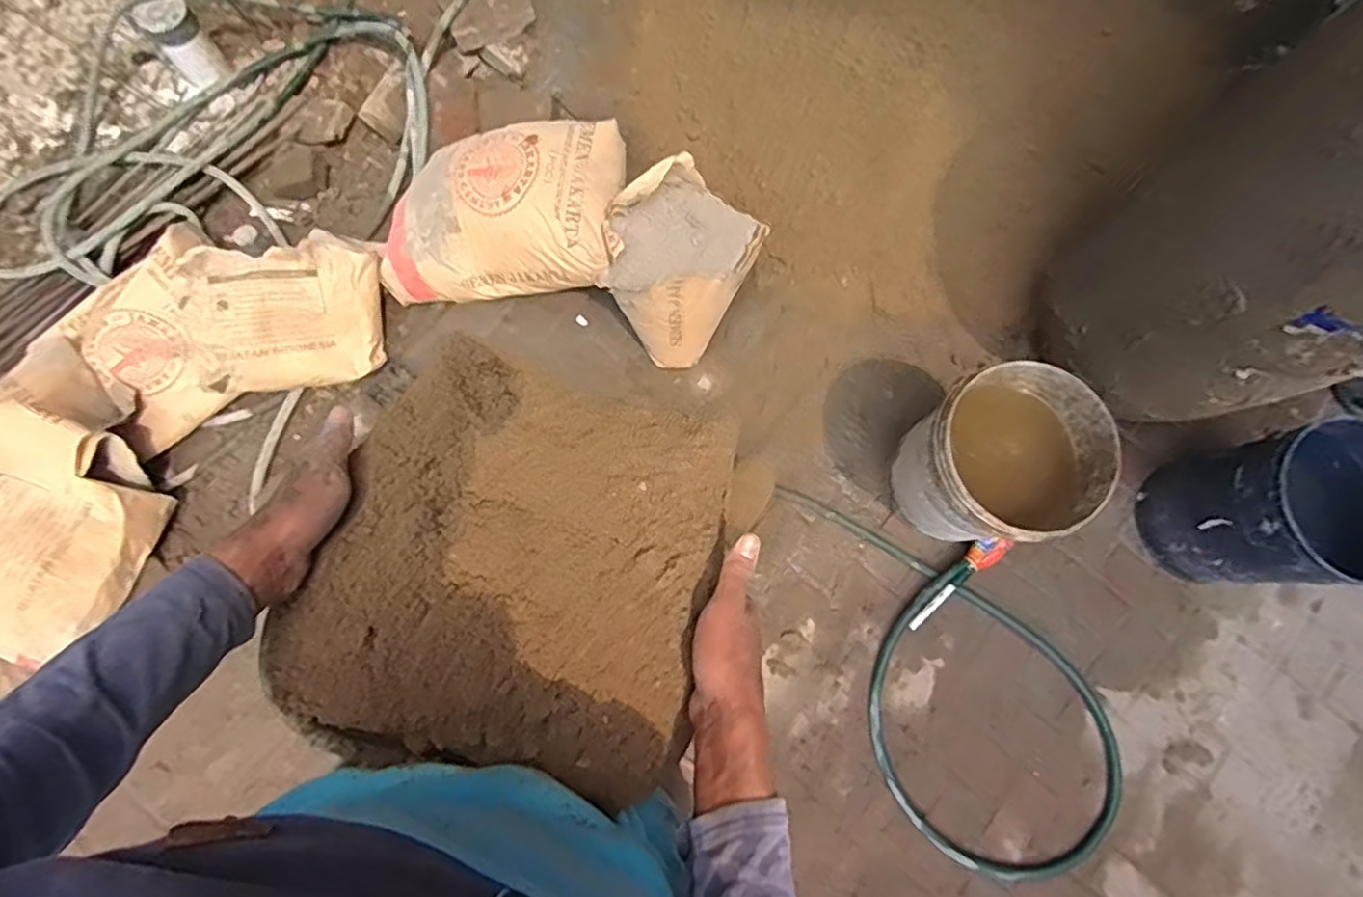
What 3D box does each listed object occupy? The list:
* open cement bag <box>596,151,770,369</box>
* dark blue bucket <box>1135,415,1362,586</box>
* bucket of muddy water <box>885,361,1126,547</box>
[{"bbox_3d":[-0.021,-0.389,1.444,0.294,0.256,0.296,34,77,3],"label":"open cement bag"},{"bbox_3d":[1.191,0.122,1.354,0.300,0.354,0.296,1,77,-5],"label":"dark blue bucket"},{"bbox_3d":[0.608,0.034,1.312,0.319,0.310,0.296,-21,80,-9],"label":"bucket of muddy water"}]

